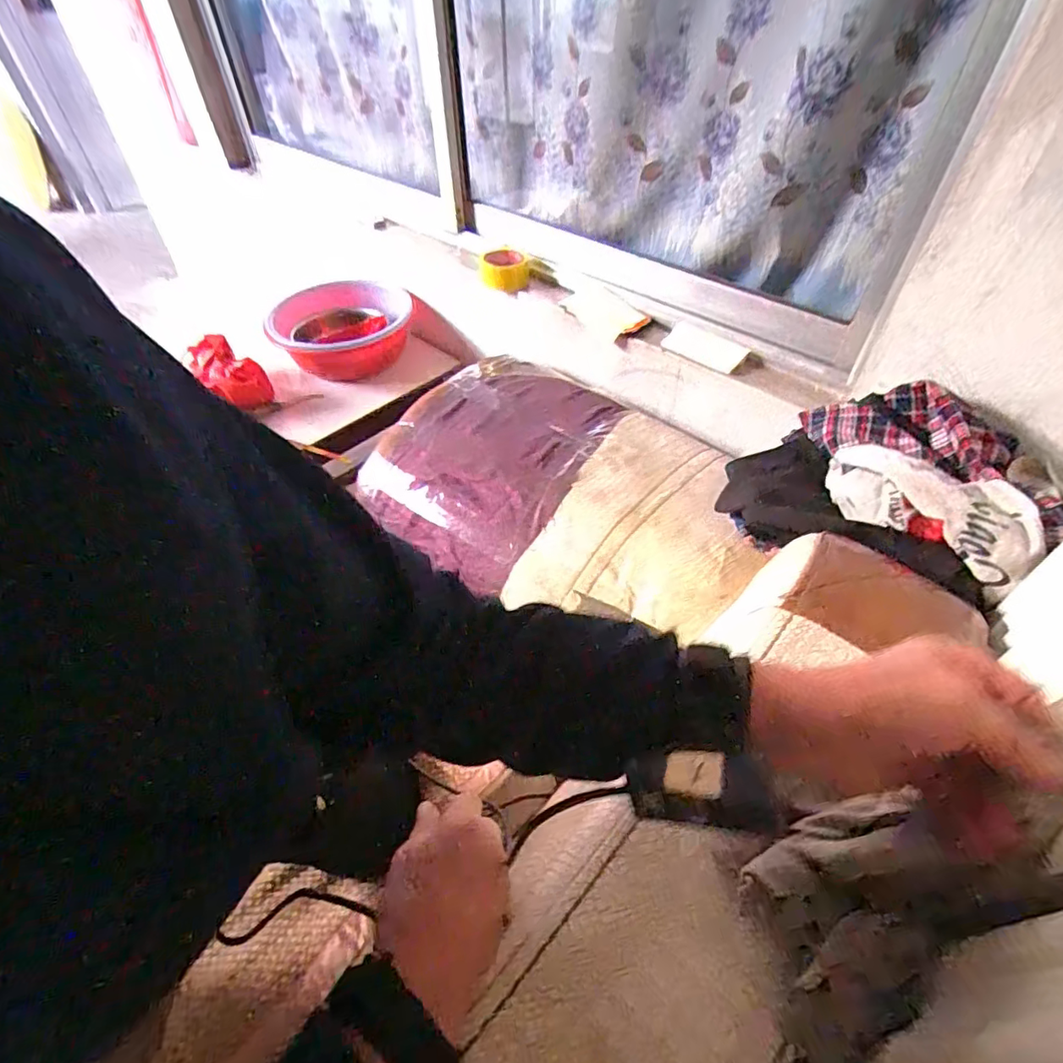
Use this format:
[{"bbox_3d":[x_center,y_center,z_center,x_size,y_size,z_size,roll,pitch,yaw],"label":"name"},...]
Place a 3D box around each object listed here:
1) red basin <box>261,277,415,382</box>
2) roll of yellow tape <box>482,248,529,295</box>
[{"bbox_3d":[-0.496,-0.525,1.439,0.352,0.123,0.352,0,48,0],"label":"red basin"},{"bbox_3d":[-0.056,-0.564,1.194,0.101,0.069,0.100,0,48,0],"label":"roll of yellow tape"}]

